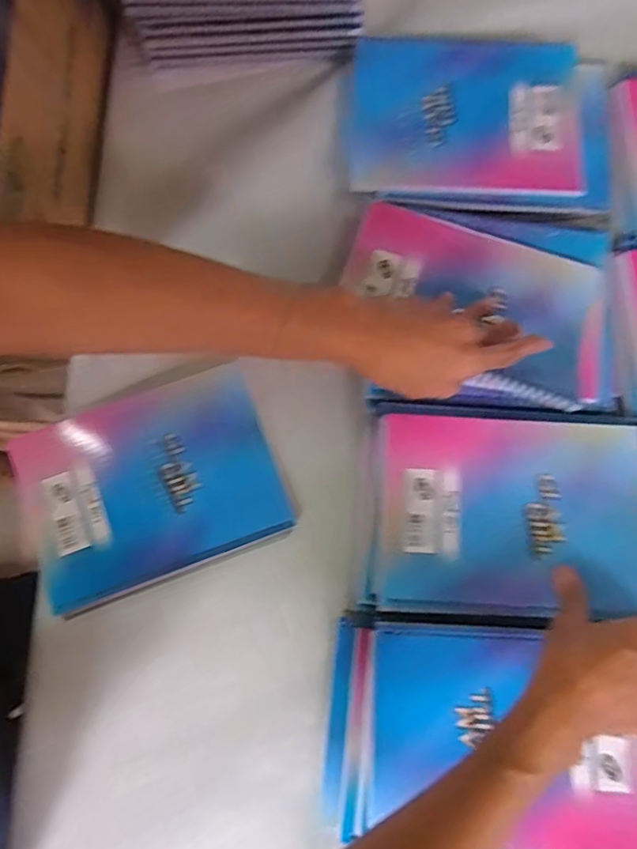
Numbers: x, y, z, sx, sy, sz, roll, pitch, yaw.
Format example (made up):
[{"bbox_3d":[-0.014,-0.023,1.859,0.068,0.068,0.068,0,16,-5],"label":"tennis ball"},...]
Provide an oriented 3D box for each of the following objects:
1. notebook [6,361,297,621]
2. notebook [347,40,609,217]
[{"bbox_3d":[-0.133,0.050,0.462,0.194,0.017,0.147,-20,79,-4],"label":"notebook"},{"bbox_3d":[0.140,-0.266,0.513,0.223,0.012,0.163,3,81,2],"label":"notebook"}]

